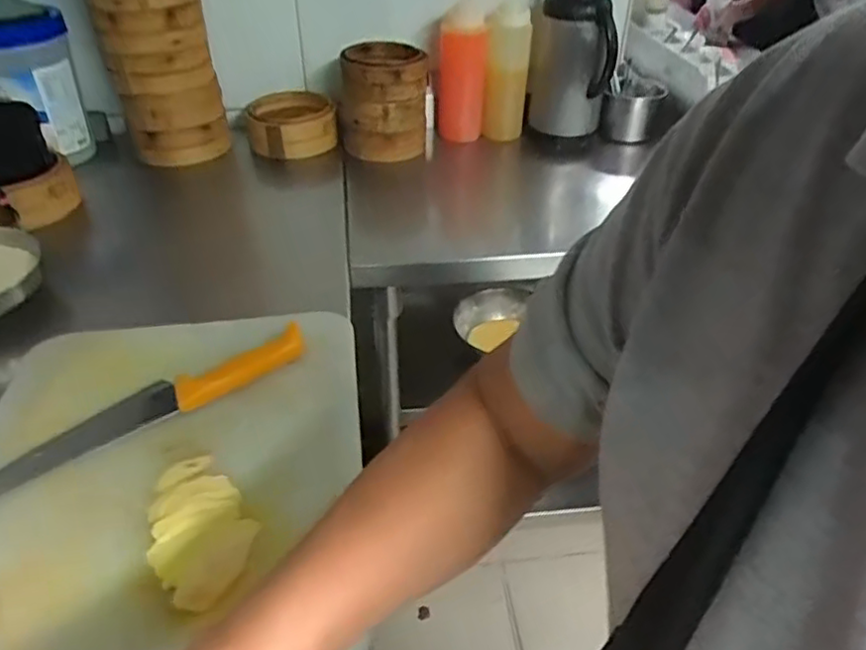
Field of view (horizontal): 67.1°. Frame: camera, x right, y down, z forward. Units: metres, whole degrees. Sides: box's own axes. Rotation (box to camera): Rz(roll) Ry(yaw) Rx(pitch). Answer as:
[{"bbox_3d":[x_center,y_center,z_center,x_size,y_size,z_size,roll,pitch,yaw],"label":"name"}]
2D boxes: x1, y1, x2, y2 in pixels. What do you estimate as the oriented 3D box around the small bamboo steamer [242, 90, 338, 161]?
[{"bbox_3d":[-0.254,-0.355,1.159,0.149,0.084,0.131,-27,45,-31],"label":"small bamboo steamer"}]

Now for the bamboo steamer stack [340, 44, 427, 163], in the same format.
[{"bbox_3d":[-0.083,-0.385,1.132,0.150,0.178,0.147,-1,38,-2],"label":"bamboo steamer stack"}]

